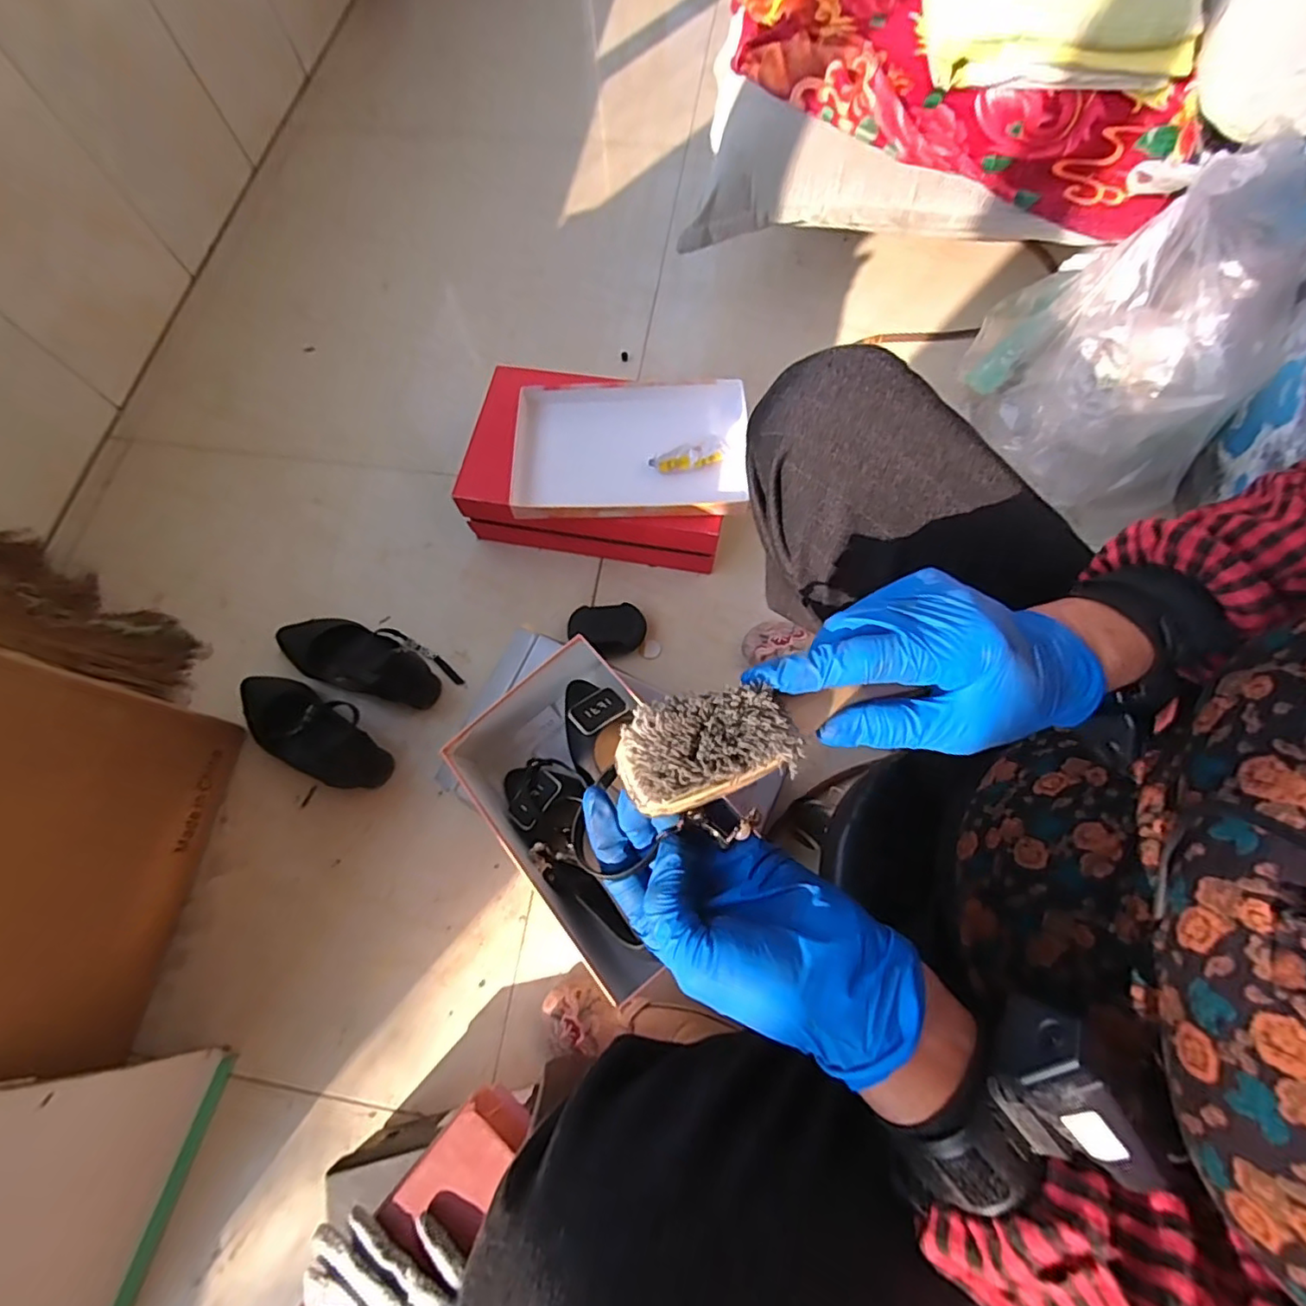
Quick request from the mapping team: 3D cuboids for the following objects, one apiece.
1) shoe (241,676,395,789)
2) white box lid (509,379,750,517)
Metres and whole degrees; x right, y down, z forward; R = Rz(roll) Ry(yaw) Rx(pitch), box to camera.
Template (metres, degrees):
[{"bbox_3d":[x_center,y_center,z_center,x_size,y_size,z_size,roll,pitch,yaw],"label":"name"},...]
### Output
[{"bbox_3d":[-0.431,0.096,0.741,0.230,0.051,0.093,22,72,10],"label":"shoe"},{"bbox_3d":[-0.028,-0.259,0.750,0.288,0.029,0.189,-1,70,2],"label":"white box lid"}]

